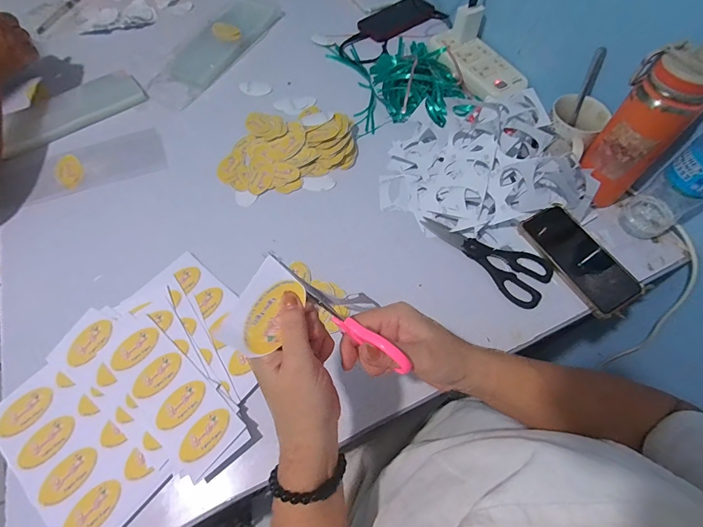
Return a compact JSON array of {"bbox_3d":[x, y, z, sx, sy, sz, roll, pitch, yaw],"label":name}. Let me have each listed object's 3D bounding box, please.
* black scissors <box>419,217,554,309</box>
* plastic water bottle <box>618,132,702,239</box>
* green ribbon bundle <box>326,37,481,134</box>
[{"bbox_3d":[0.195,-0.022,0.519,0.078,0.006,0.187,-41,68,-18],"label":"black scissors"},{"bbox_3d":[0.432,-0.109,0.453,0.059,0.208,0.068,-36,66,-16],"label":"plastic water bottle"},{"bbox_3d":[0.089,-0.360,0.688,0.199,0.033,0.273,-15,62,-6],"label":"green ribbon bundle"}]

